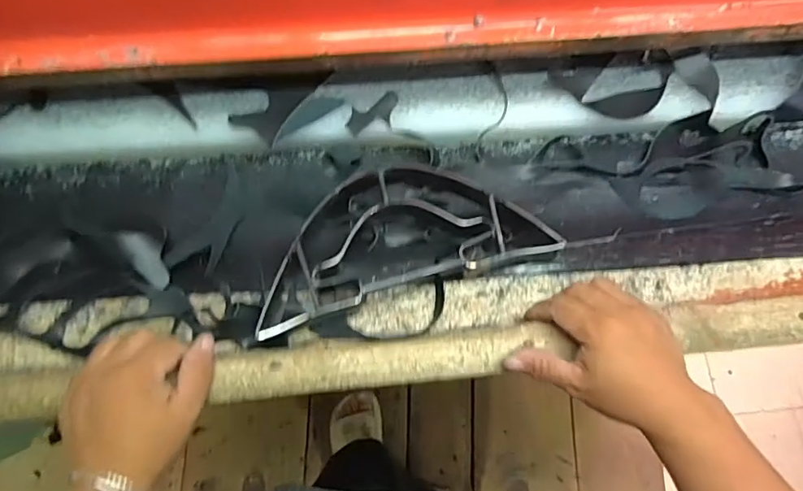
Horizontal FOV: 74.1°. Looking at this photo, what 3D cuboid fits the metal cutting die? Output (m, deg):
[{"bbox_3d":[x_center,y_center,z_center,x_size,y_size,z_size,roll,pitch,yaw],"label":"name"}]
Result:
[{"bbox_3d":[-0.007,-0.011,0.477,0.259,0.039,0.122,-17,71,-8],"label":"metal cutting die"}]

